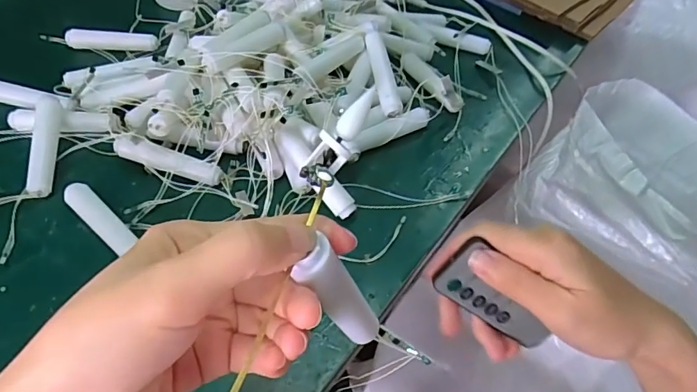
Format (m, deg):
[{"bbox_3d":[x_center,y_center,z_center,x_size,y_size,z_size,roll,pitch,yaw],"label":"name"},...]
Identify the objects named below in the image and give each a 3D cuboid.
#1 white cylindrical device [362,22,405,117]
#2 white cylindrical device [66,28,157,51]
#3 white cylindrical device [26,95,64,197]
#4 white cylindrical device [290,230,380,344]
[{"bbox_3d":[0.031,-0.122,0.451,0.019,0.013,0.103,-9,71,-13],"label":"white cylindrical device"},{"bbox_3d":[-0.245,-0.163,0.497,0.088,0.013,0.012,-1,51,-6],"label":"white cylindrical device"},{"bbox_3d":[-0.251,-0.043,0.397,0.016,0.015,0.092,-3,67,-9],"label":"white cylindrical device"},{"bbox_3d":[-0.002,0.044,0.206,0.013,0.085,0.013,-17,51,8],"label":"white cylindrical device"}]

